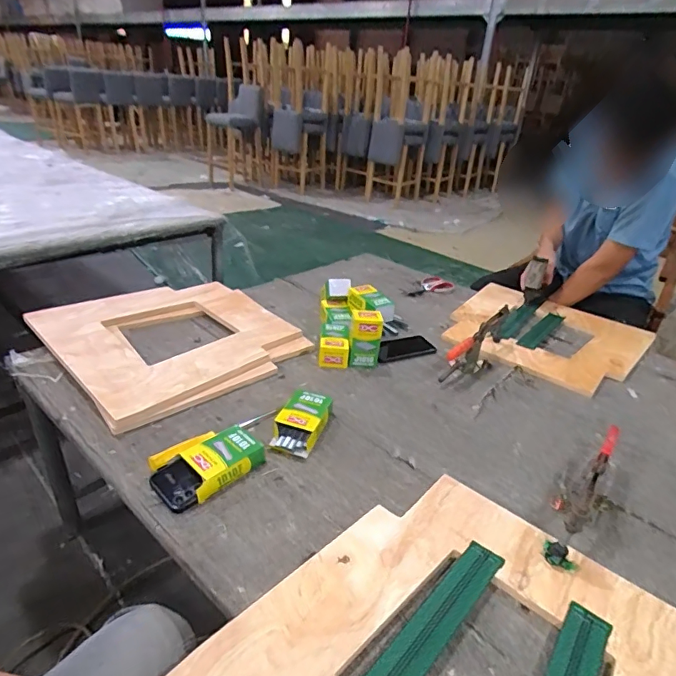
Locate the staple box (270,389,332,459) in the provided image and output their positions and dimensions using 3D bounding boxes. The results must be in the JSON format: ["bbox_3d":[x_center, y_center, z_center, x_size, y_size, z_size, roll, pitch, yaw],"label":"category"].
[{"bbox_3d":[-0.063,0.150,0.873,0.080,0.037,0.147,14,29,16],"label":"staple box"}]

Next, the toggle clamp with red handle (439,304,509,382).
[{"bbox_3d":[0.332,0.005,1.129,0.049,0.102,0.284,24,33,31],"label":"toggle clamp with red handle"}]

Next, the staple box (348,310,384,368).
[{"bbox_3d":[0.061,0.002,1.081,0.069,0.121,0.063,4,28,-2],"label":"staple box"}]

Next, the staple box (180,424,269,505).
[{"bbox_3d":[-0.186,0.193,0.772,0.129,0.036,0.088,-22,38,-40],"label":"staple box"}]

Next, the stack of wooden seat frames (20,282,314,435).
[{"bbox_3d":[-0.373,-0.009,1.108,0.486,0.043,0.491,-22,38,-40],"label":"stack of wooden seat frames"}]

